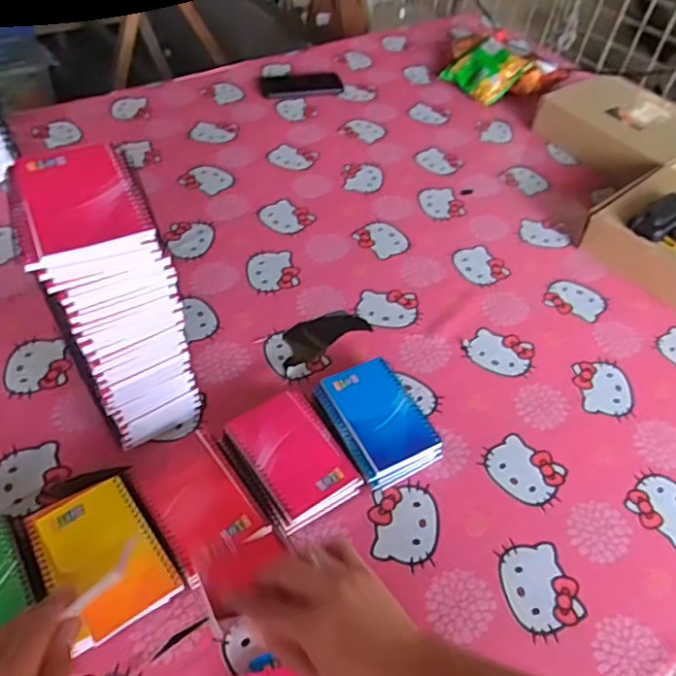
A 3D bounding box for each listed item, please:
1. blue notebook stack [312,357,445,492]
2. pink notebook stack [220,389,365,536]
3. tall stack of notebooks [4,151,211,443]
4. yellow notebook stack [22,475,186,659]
[{"bbox_3d":[0.042,0.093,0.657,0.093,0.033,0.133,-21,53,-21],"label":"blue notebook stack"},{"bbox_3d":[-0.051,0.127,0.619,0.102,0.034,0.138,-28,56,-25],"label":"pink notebook stack"},{"bbox_3d":[-0.213,-0.018,0.567,0.106,0.290,0.128,-19,53,-20],"label":"tall stack of notebooks"},{"bbox_3d":[-0.217,0.198,0.537,0.095,0.040,0.140,-28,56,-25],"label":"yellow notebook stack"}]

